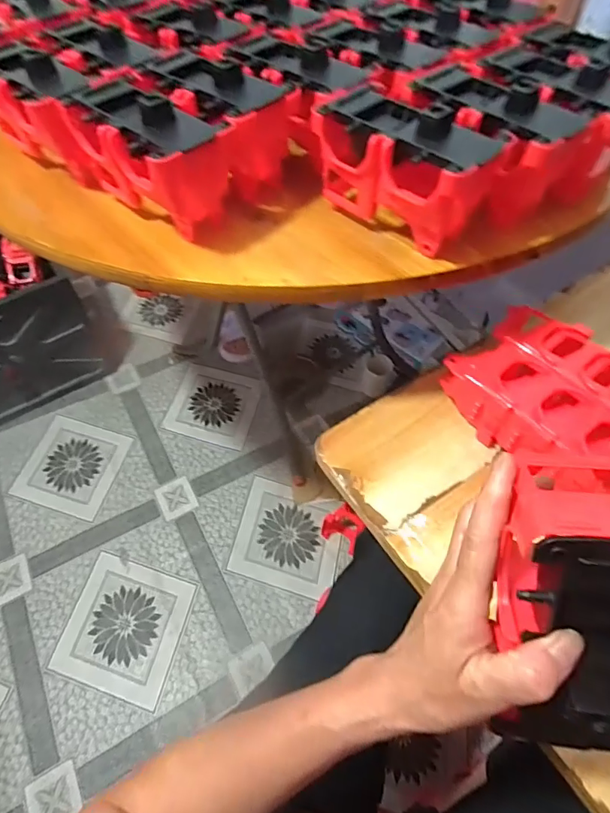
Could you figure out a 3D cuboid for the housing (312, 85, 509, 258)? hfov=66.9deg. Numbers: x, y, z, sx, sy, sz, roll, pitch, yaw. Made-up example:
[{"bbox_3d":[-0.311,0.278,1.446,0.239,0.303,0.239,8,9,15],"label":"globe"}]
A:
[{"bbox_3d":[0.084,-0.206,0.398,0.084,0.086,0.152,-38,64,-22],"label":"housing"}]

